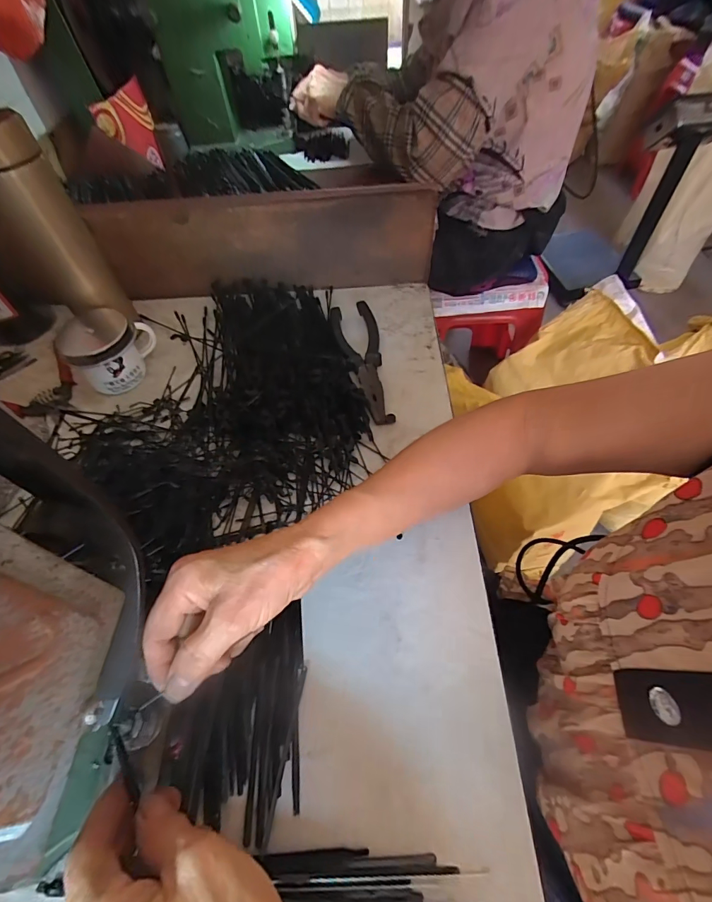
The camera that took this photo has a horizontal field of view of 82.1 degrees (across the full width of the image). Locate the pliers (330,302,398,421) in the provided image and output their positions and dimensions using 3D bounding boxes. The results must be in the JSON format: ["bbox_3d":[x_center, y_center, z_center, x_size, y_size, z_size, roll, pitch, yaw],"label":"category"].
[{"bbox_3d":[0.004,-0.103,0.459,0.055,0.018,0.176,-6,55,0],"label":"pliers"}]

